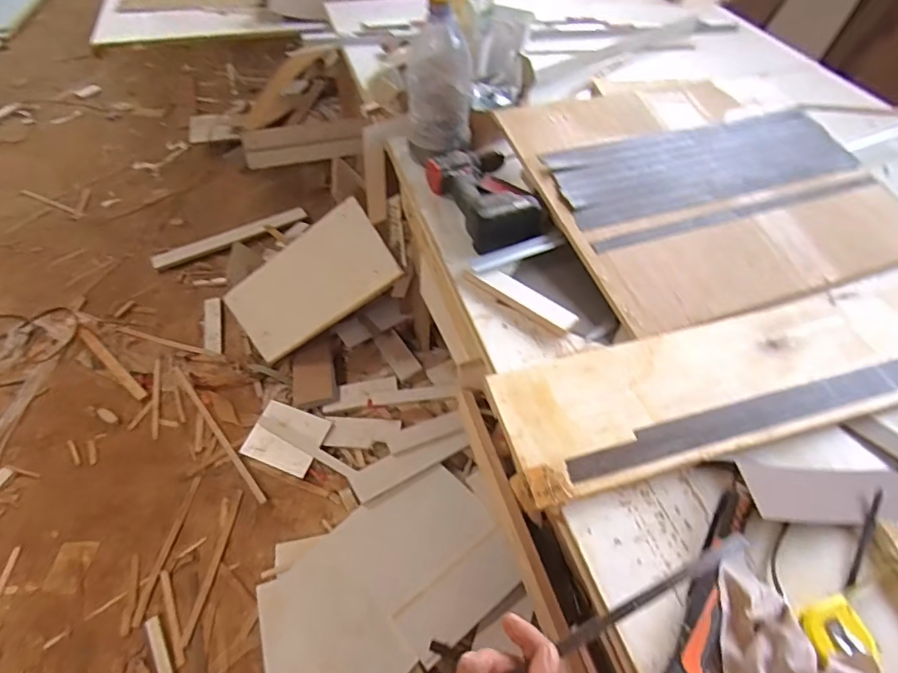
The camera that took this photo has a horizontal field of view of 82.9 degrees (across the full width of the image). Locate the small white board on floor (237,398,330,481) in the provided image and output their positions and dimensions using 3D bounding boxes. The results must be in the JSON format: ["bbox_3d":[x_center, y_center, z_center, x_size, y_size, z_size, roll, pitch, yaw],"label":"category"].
[{"bbox_3d":[-0.470,0.291,1.472,0.214,0.019,0.178,17,58,14],"label":"small white board on floor"}]

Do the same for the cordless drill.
[{"bbox_3d":[0.066,-0.253,0.880,0.152,0.062,0.235,-17,54,-16],"label":"cordless drill"}]

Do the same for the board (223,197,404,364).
[{"bbox_3d":[-0.418,-0.156,1.532,0.269,0.552,0.038,56,22,-6],"label":"board"}]

